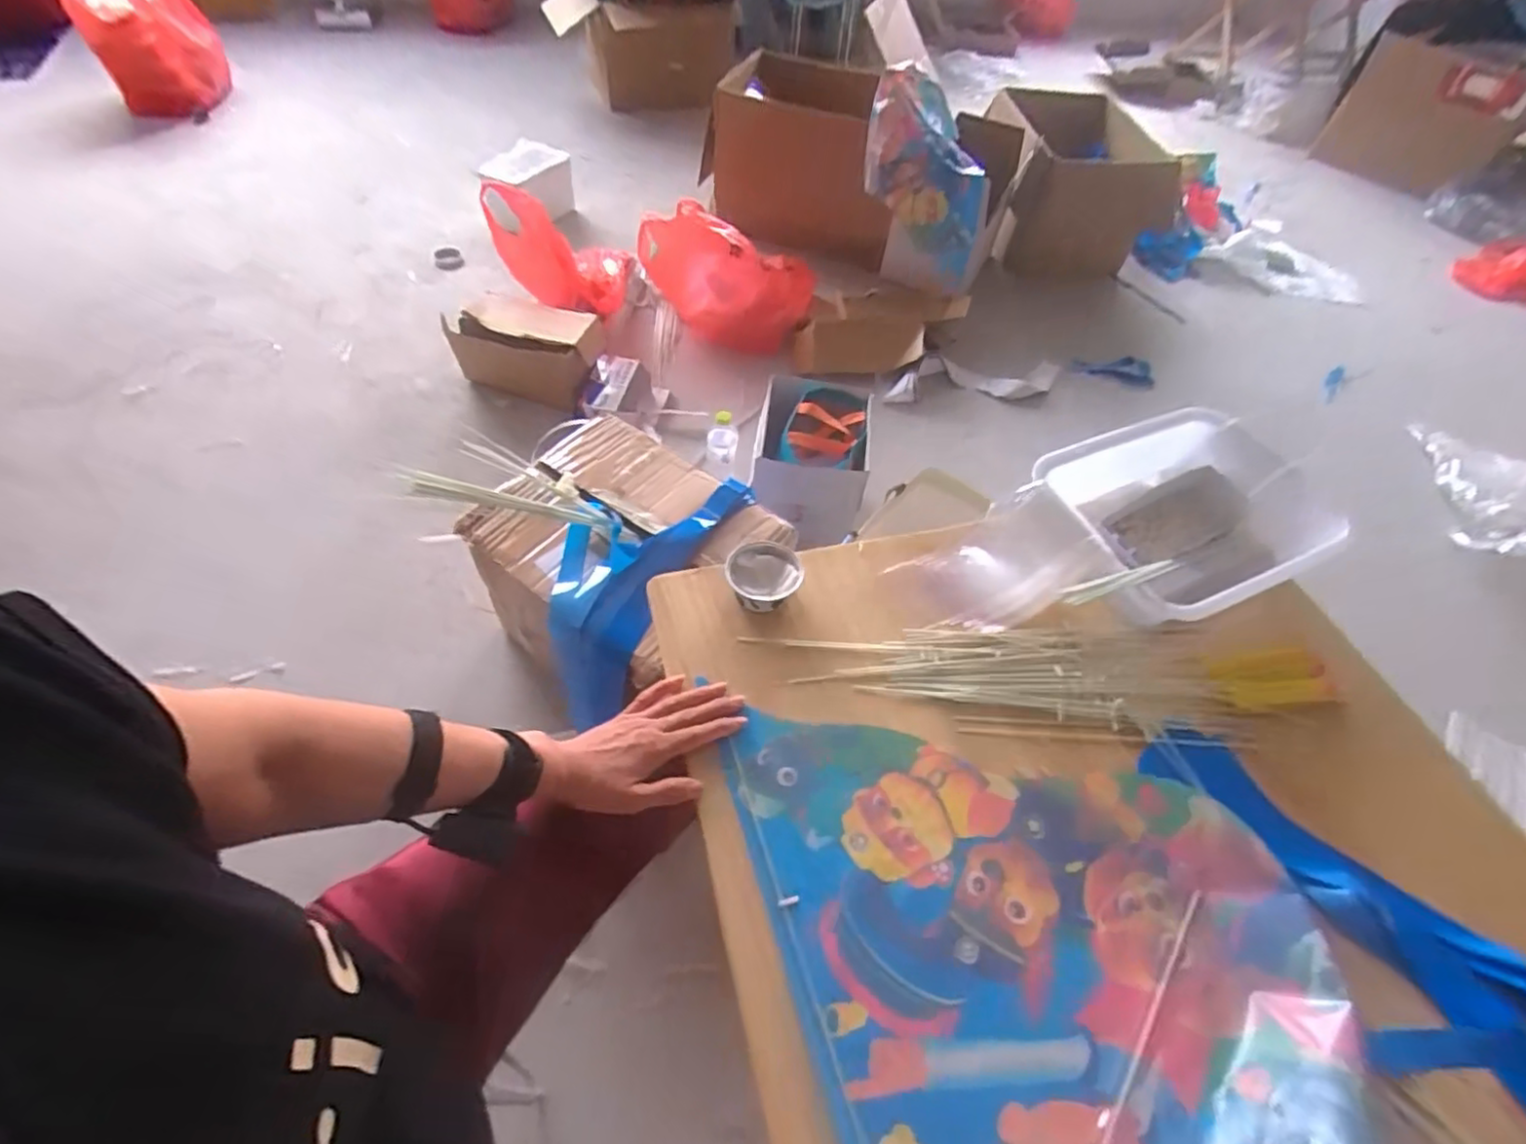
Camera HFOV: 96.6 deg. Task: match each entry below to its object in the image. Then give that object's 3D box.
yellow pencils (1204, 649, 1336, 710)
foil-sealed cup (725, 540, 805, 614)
[{"bbox_3d":[0.546,0.115,0.733,0.119,0.015,0.063,-2,55,-6],"label":"yellow pencils"},{"bbox_3d":[0.003,0.003,0.758,0.078,0.032,0.076,-24,60,-21],"label":"foil-sealed cup"}]

